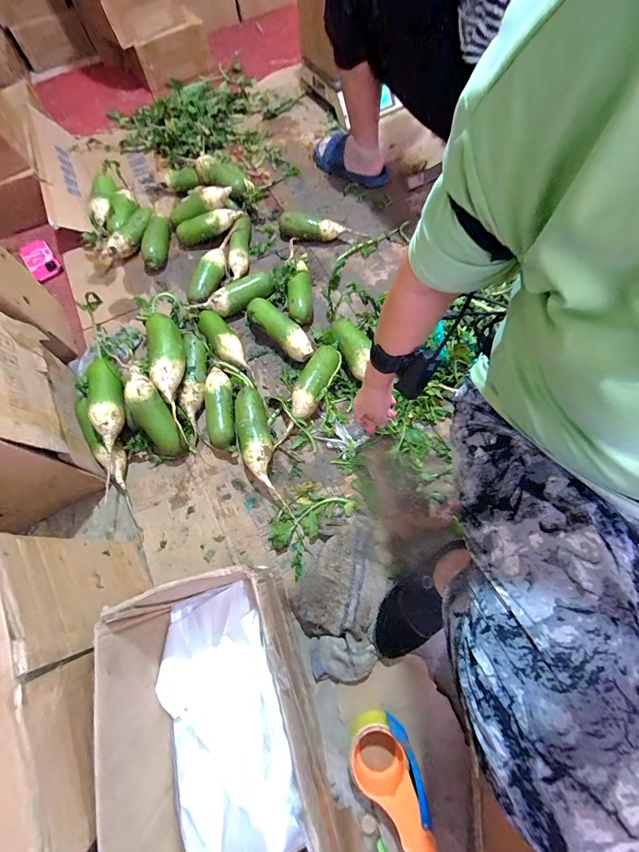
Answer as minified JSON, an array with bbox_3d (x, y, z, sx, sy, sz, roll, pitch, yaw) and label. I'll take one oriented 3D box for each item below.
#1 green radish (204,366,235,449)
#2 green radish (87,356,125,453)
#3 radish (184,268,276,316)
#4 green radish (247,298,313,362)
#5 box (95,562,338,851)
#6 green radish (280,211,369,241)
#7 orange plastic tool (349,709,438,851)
[{"bbox_3d":[-0.217,-0.038,0.731,0.064,0.058,0.190,-10,68,-2],"label":"green radish"},{"bbox_3d":[-0.444,-0.054,0.701,0.061,0.067,0.207,-23,69,-7],"label":"green radish"},{"bbox_3d":[-0.218,-0.328,0.842,0.224,0.055,0.067,-28,70,-9],"label":"radish"},{"bbox_3d":[-0.093,-0.232,0.806,0.068,0.056,0.211,-41,72,-13],"label":"green radish"},{"bbox_3d":[-0.116,0.374,0.405,0.208,0.164,0.350,-20,69,-6],"label":"box"},{"bbox_3d":[0.007,-0.545,0.906,0.235,0.063,0.063,6,69,5],"label":"green radish"},{"bbox_3d":[0.103,0.522,0.482,0.092,0.064,0.147,-18,69,-5],"label":"orange plastic tool"}]

